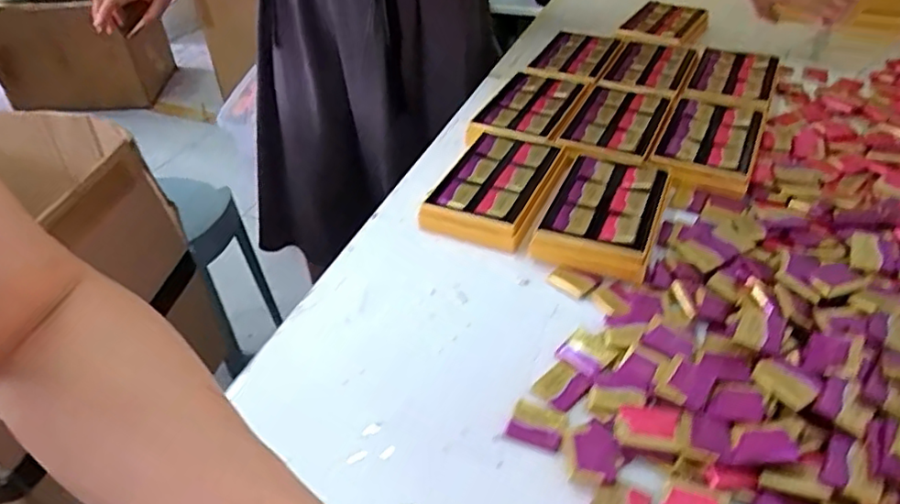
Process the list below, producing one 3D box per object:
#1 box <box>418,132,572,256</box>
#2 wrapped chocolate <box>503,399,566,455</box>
[{"bbox_3d":[0.051,-0.070,0.654,0.118,0.032,0.179,15,43,18],"label":"box"},{"bbox_3d":[0.064,0.127,0.448,0.039,0.008,0.033,17,44,21],"label":"wrapped chocolate"}]

